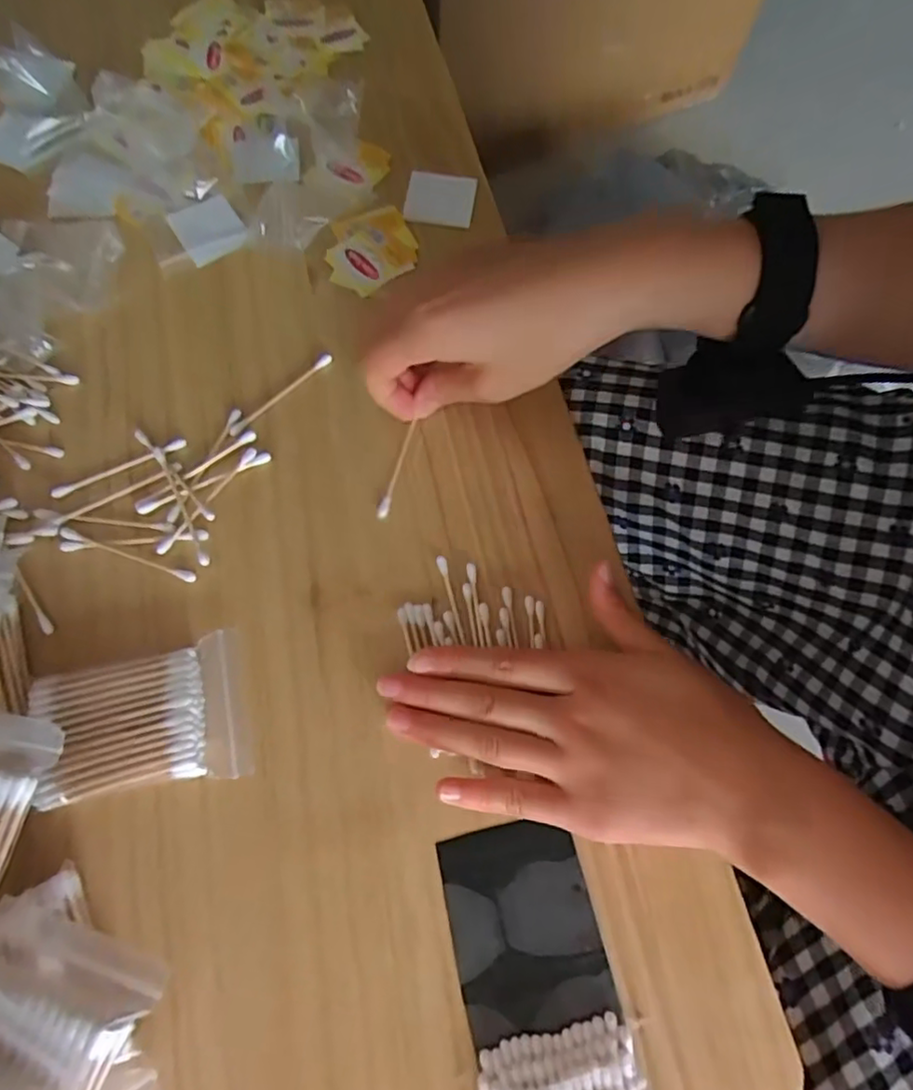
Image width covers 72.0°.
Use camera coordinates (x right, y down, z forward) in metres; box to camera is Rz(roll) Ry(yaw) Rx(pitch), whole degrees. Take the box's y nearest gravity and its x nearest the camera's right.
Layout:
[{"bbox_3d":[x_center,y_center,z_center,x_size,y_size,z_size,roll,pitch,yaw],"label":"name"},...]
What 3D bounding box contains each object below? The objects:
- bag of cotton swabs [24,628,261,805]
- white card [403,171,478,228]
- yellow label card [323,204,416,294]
[{"bbox_3d":[-0.141,0.079,0.282,0.087,0.012,0.062,-14,71,-8],"label":"bag of cotton swabs"},{"bbox_3d":[-0.011,-0.226,0.410,0.045,0.005,0.043,6,72,8],"label":"white card"},{"bbox_3d":[-0.052,-0.181,0.386,0.054,0.005,0.062,-20,73,-4],"label":"yellow label card"}]

